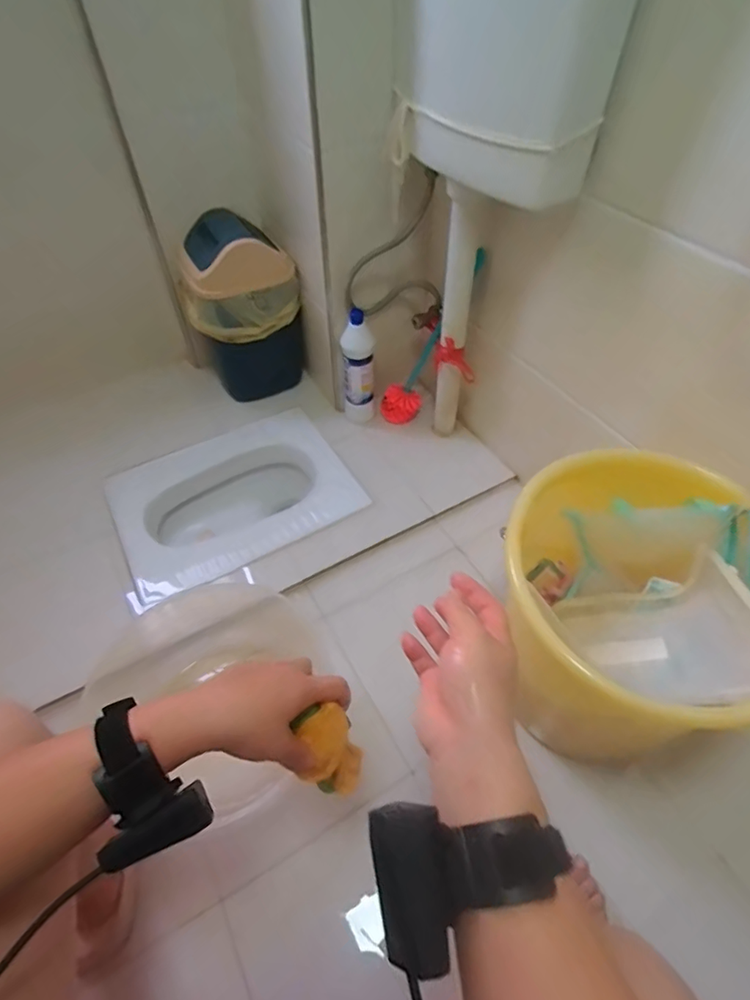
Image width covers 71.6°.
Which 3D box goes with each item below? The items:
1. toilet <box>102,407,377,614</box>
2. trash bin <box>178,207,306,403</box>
[{"bbox_3d":[-0.308,0.016,1.171,0.474,0.147,0.334,-25,54,-18],"label":"toilet"},{"bbox_3d":[-0.306,-0.436,1.200,0.209,0.351,0.209,-32,57,-23],"label":"trash bin"}]

